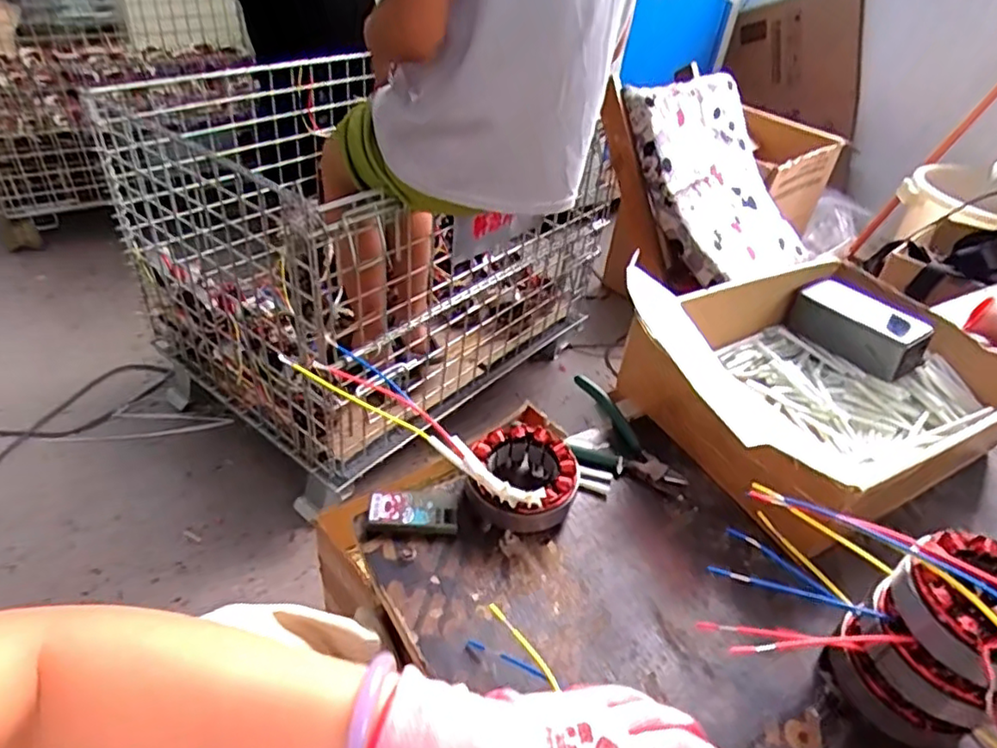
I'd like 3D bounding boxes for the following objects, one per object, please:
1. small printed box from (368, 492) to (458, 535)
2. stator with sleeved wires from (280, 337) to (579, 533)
[{"bbox_3d":[-0.064,0.105,0.489,0.067,0.015,0.033,4,39,-4],"label":"small printed box"},{"bbox_3d":[-0.050,0.047,0.512,0.241,0.050,0.084,28,41,4],"label":"stator with sleeved wires"}]

